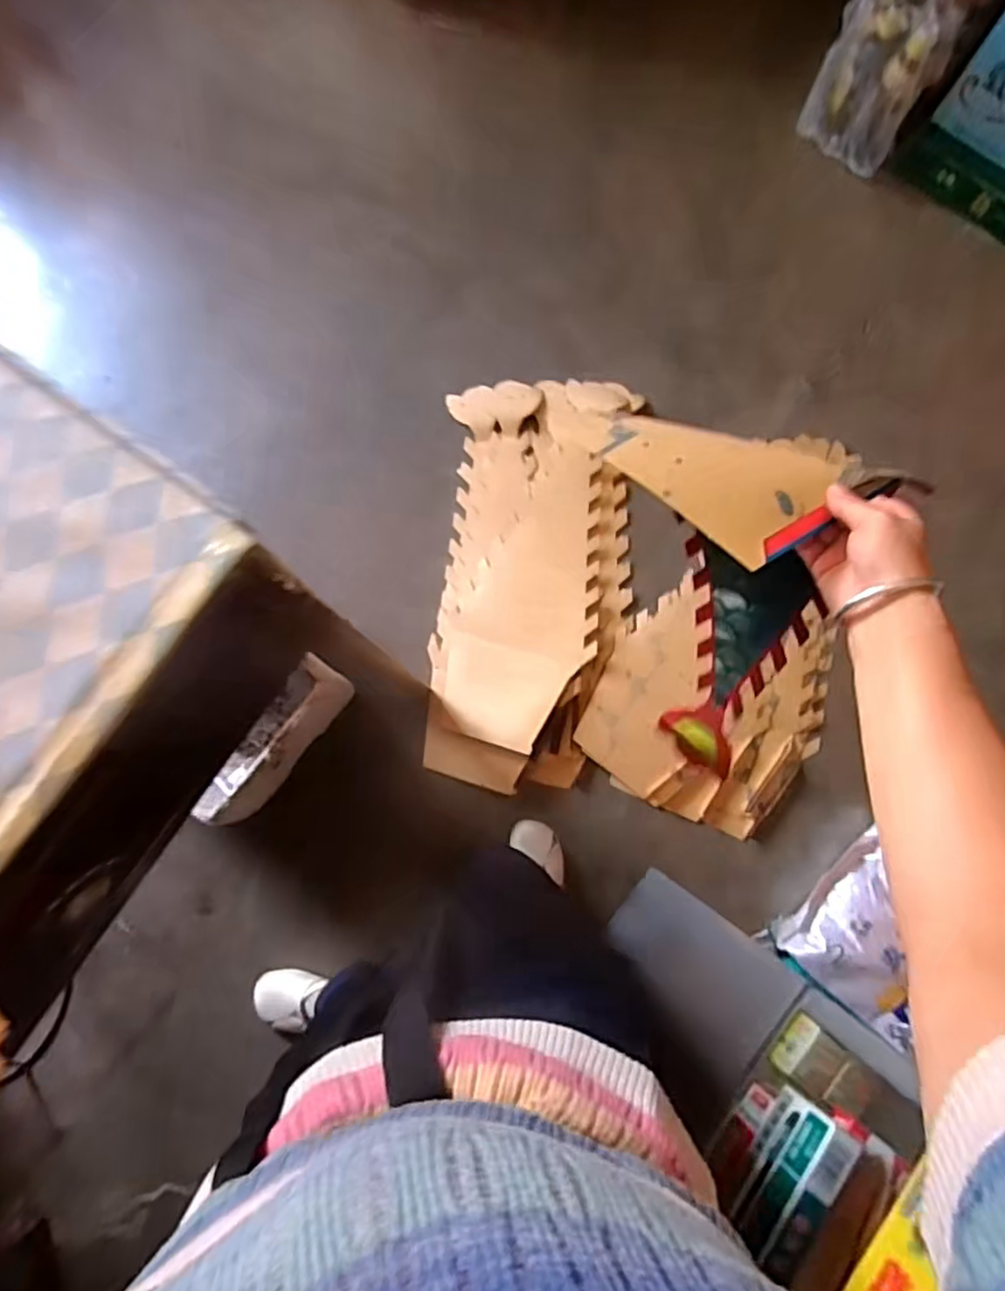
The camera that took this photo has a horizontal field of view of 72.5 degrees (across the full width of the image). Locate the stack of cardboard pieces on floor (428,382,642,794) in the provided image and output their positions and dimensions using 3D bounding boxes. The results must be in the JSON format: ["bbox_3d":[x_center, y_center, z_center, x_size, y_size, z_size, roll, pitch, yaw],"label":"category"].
[{"bbox_3d":[0.057,-0.130,1.248,0.345,0.057,0.756,4,82,0],"label":"stack of cardboard pieces on floor"}]

